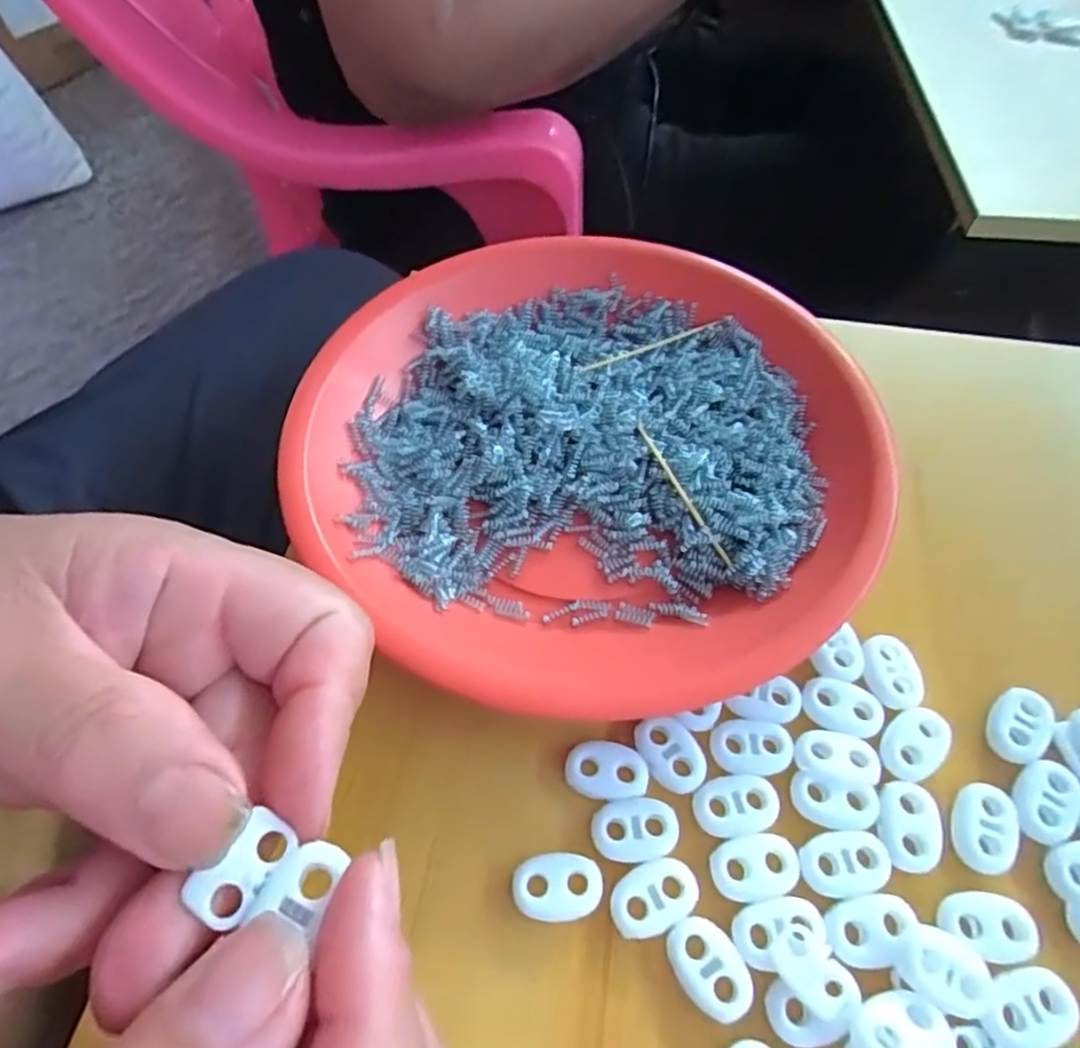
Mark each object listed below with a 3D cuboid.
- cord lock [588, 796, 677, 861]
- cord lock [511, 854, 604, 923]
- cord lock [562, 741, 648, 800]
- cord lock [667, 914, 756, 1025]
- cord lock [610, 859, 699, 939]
[{"bbox_3d":[0.025,0.079,0.182,0.022,0.004,0.014,-5,60,0],"label":"cord lock"},{"bbox_3d":[0.004,0.092,0.178,0.022,0.006,0.015,-2,60,1],"label":"cord lock"},{"bbox_3d":[0.018,0.066,0.190,0.022,0.004,0.015,9,61,8],"label":"cord lock"},{"bbox_3d":[0.041,0.105,0.166,0.015,0.004,0.023,-32,64,-15],"label":"cord lock"},{"bbox_3d":[0.029,0.093,0.174,0.022,0.004,0.015,-17,61,-7],"label":"cord lock"}]

